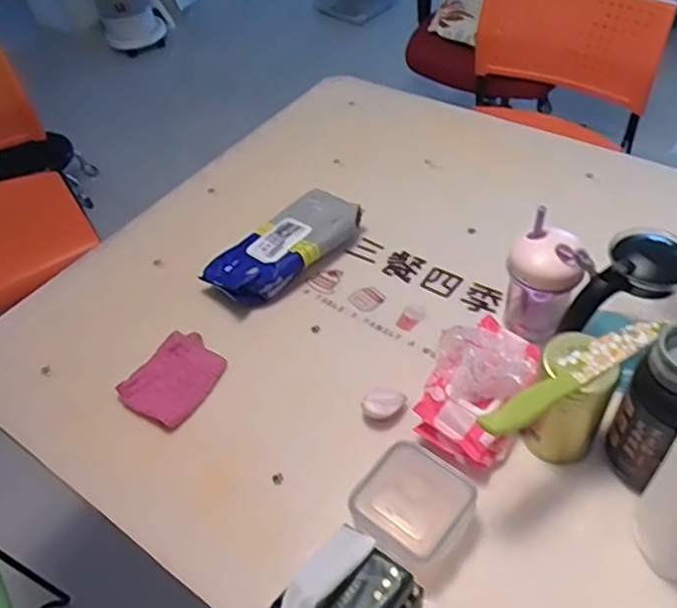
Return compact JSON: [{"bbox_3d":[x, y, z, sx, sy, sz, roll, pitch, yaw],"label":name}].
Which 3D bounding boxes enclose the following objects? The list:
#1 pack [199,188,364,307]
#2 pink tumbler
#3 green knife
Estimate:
[{"bbox_3d":[-0.087,-0.088,0.999,0.129,0.056,0.256,31,58,29],"label":"pack"},{"bbox_3d":[0.268,-0.019,0.829,0.096,0.163,0.093,-3,48,4],"label":"pink tumbler"},{"bbox_3d":[0.244,0.070,0.648,0.243,0.028,0.031,-29,51,-18],"label":"green knife"}]

